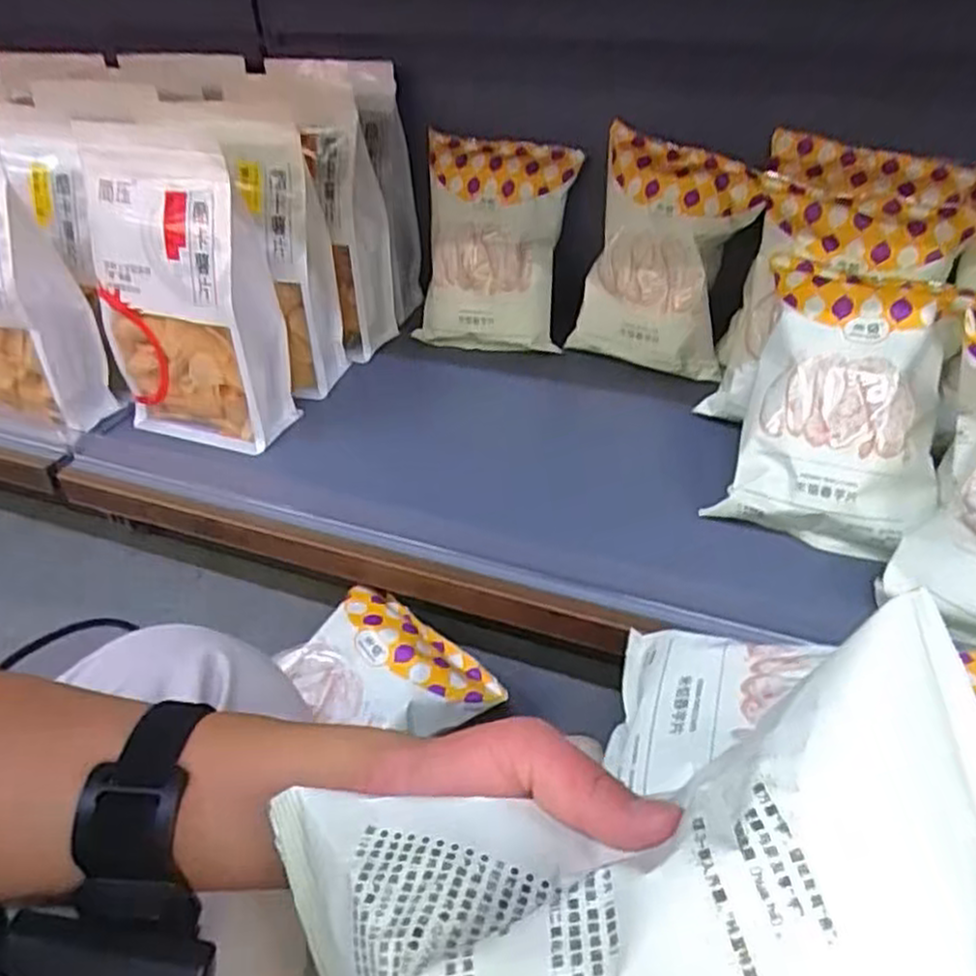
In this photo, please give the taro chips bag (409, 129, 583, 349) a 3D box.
[{"bbox_3d":[0.004,-0.249,0.787,0.165,0.209,0.050,7,21,14],"label":"taro chips bag"}]

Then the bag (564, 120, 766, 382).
[{"bbox_3d":[0.166,-0.218,0.724,0.152,0.200,0.069,16,43,23],"label":"bag"}]

